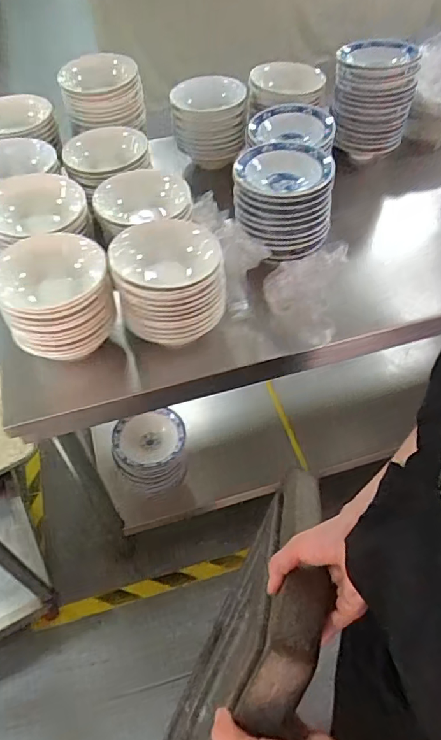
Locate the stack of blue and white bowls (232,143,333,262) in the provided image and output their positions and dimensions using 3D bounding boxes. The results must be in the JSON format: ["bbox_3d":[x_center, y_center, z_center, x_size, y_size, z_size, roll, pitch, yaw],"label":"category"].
[{"bbox_3d":[0.113,-0.314,0.932,0.176,0.117,0.191,-3,52,1],"label":"stack of blue and white bowls"}]

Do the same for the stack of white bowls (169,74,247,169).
[{"bbox_3d":[-0.021,-0.580,1.186,0.184,0.151,0.152,-5,52,-2],"label":"stack of white bowls"}]

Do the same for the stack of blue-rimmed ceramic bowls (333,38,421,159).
[{"bbox_3d":[0.356,-0.632,1.184,0.182,0.202,0.181,10,53,10],"label":"stack of blue-rimmed ceramic bowls"}]

